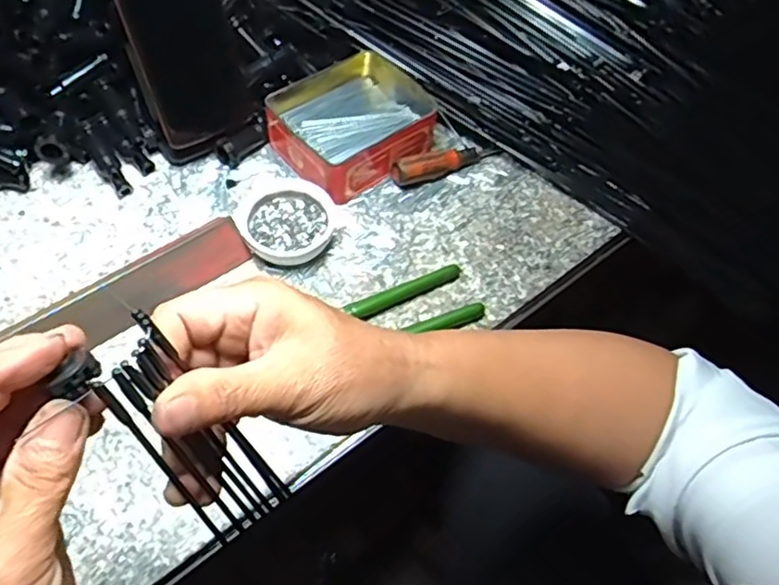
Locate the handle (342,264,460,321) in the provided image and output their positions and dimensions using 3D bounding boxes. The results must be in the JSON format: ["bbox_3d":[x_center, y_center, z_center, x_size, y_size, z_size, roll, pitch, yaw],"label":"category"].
[{"bbox_3d":[0.013,-0.002,0.495,0.093,0.012,0.012,-25,62,-19],"label":"handle"}]

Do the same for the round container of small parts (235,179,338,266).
[{"bbox_3d":[-0.086,-0.056,0.513,0.080,0.025,0.070,30,60,14],"label":"round container of small parts"}]

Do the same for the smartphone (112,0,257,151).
[{"bbox_3d":[-0.160,-0.202,0.500,0.080,0.163,0.015,-28,37,-21],"label":"smartphone"}]

